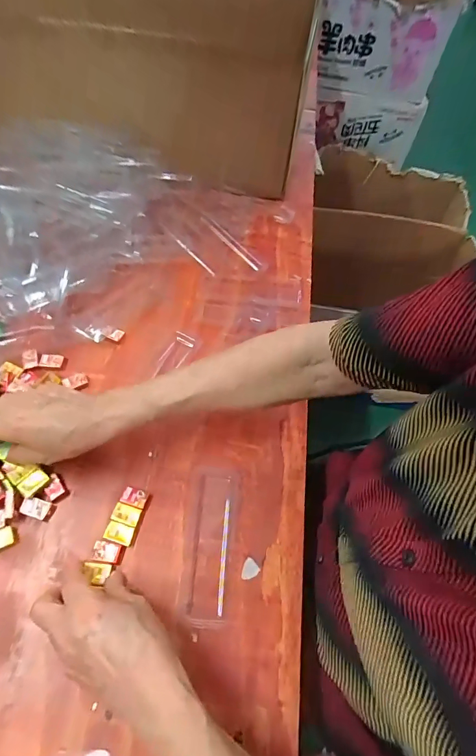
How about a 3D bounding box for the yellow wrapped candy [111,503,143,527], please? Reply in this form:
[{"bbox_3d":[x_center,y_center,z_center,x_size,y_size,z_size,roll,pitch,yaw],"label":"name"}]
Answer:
[{"bbox_3d":[-0.106,0.131,0.373,0.026,0.008,0.017,16,60,5],"label":"yellow wrapped candy"}]

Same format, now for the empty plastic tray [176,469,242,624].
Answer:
[{"bbox_3d":[-0.026,0.151,0.368,0.047,0.007,0.138,6,60,-1],"label":"empty plastic tray"}]

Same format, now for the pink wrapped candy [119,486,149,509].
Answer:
[{"bbox_3d":[-0.101,0.117,0.381,0.025,0.009,0.017,17,60,5],"label":"pink wrapped candy"}]

